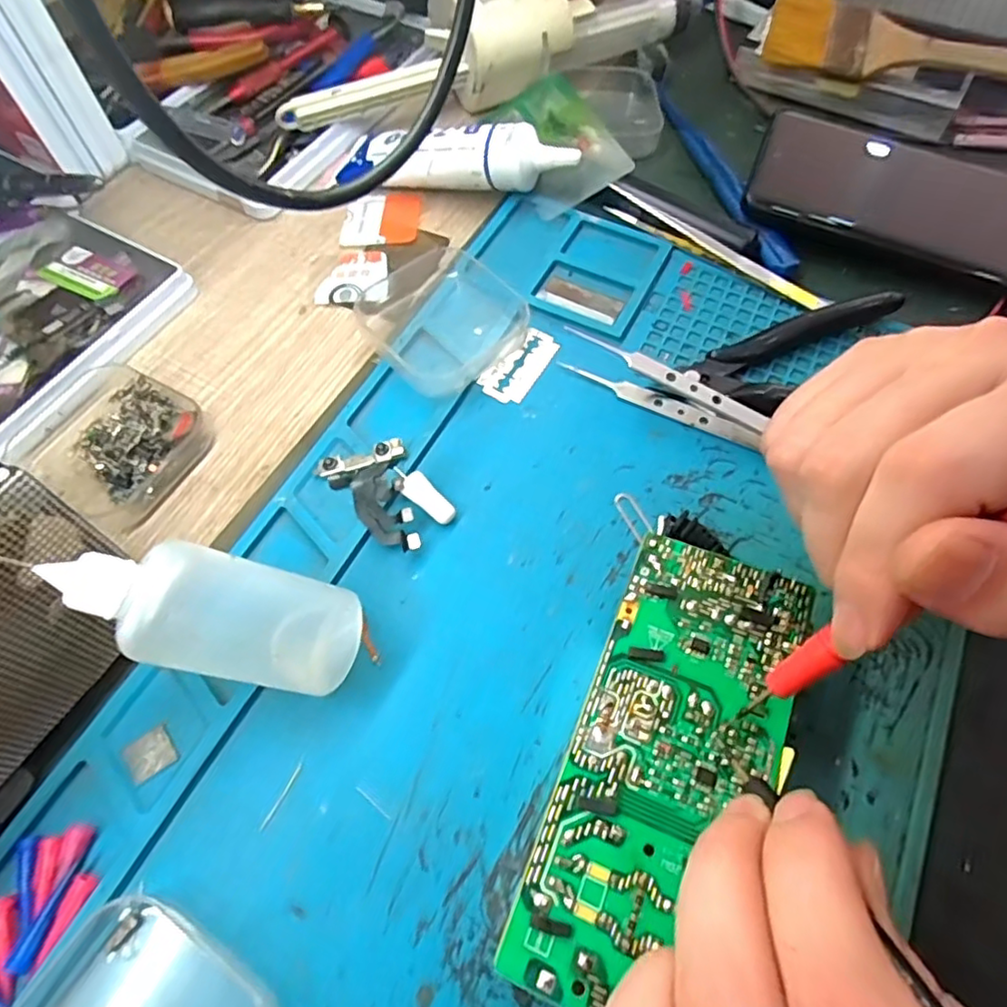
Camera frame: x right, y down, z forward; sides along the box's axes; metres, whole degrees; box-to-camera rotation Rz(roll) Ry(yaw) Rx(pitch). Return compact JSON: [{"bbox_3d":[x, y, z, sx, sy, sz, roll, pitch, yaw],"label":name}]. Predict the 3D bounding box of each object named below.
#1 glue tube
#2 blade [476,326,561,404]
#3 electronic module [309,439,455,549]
[{"bbox_3d":[-0.030,-0.181,0.324,0.136,0.024,0.034,11,62,20],"label":"glue tube"},{"bbox_3d":[0.008,-0.063,0.280,0.021,0.004,0.042,31,66,15],"label":"blade"},{"bbox_3d":[-0.046,-0.006,0.245,0.031,0.009,0.054,-40,69,-19],"label":"electronic module"}]

